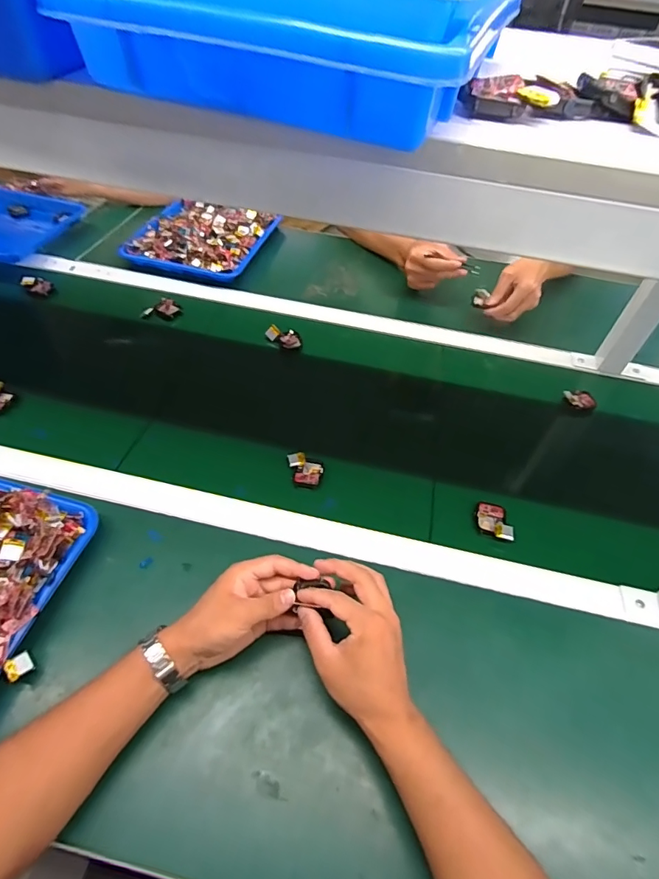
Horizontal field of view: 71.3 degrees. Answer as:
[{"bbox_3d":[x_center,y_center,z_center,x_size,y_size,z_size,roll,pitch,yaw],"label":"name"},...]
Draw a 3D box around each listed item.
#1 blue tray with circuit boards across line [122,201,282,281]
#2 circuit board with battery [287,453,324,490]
[{"bbox_3d":[-0.263,-0.417,0.965,0.246,0.053,0.244,13,50,6],"label":"blue tray with circuit boards across line"},{"bbox_3d":[-0.033,0.041,0.612,0.049,0.006,0.043,13,66,-2],"label":"circuit board with battery"}]

